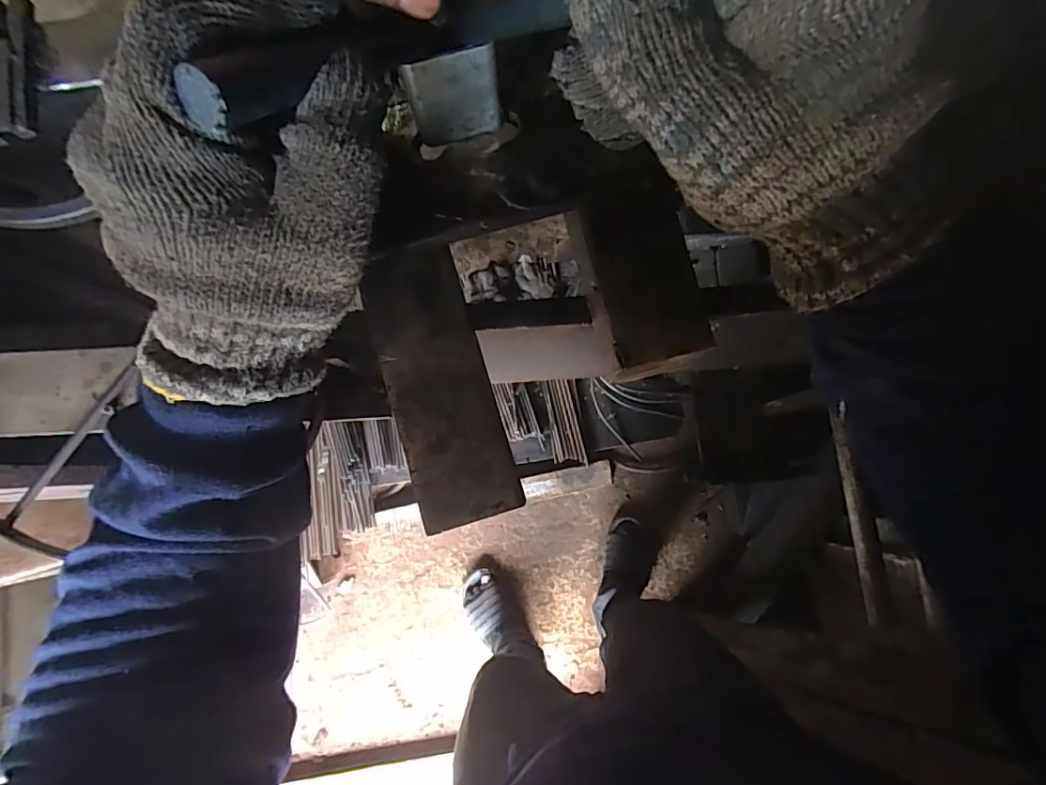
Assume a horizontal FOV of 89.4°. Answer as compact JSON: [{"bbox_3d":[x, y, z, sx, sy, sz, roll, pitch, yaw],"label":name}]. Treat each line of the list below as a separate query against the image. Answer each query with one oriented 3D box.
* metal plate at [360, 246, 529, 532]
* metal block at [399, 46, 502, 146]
[{"bbox_3d":[-0.042,-0.004,0.261,0.049,0.011,0.136,-16,82,-4],"label":"metal plate"},{"bbox_3d":[-0.031,-0.133,0.243,0.040,0.052,0.009,-10,81,1],"label":"metal block"}]

